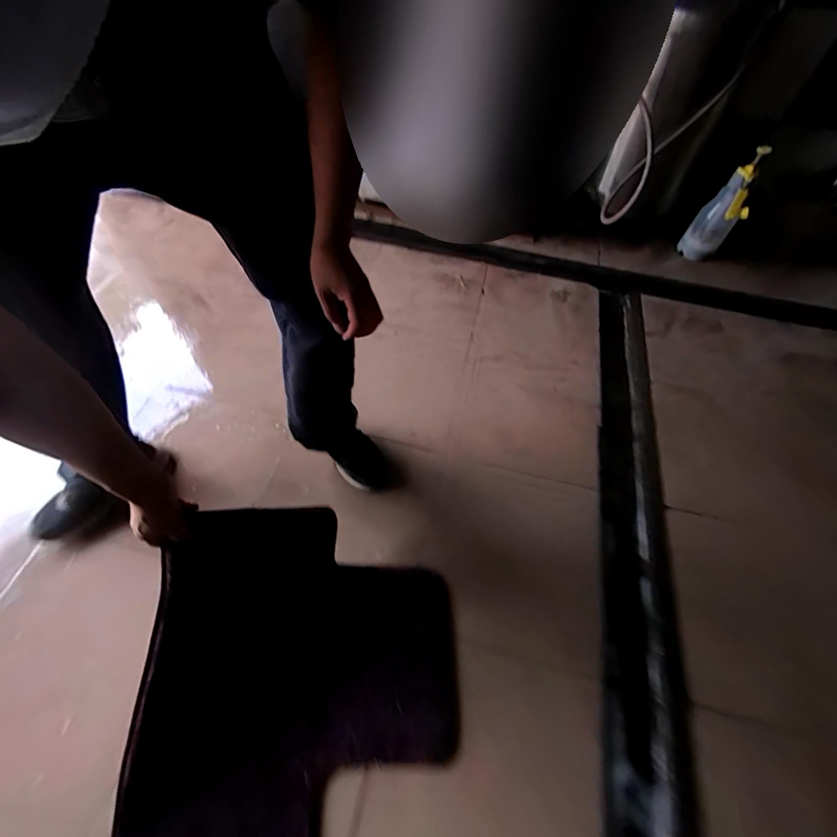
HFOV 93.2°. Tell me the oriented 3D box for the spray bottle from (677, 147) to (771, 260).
[{"bbox_3d":[0.945,-0.640,1.226,0.118,0.315,0.097,32,61,17],"label":"spray bottle"}]

